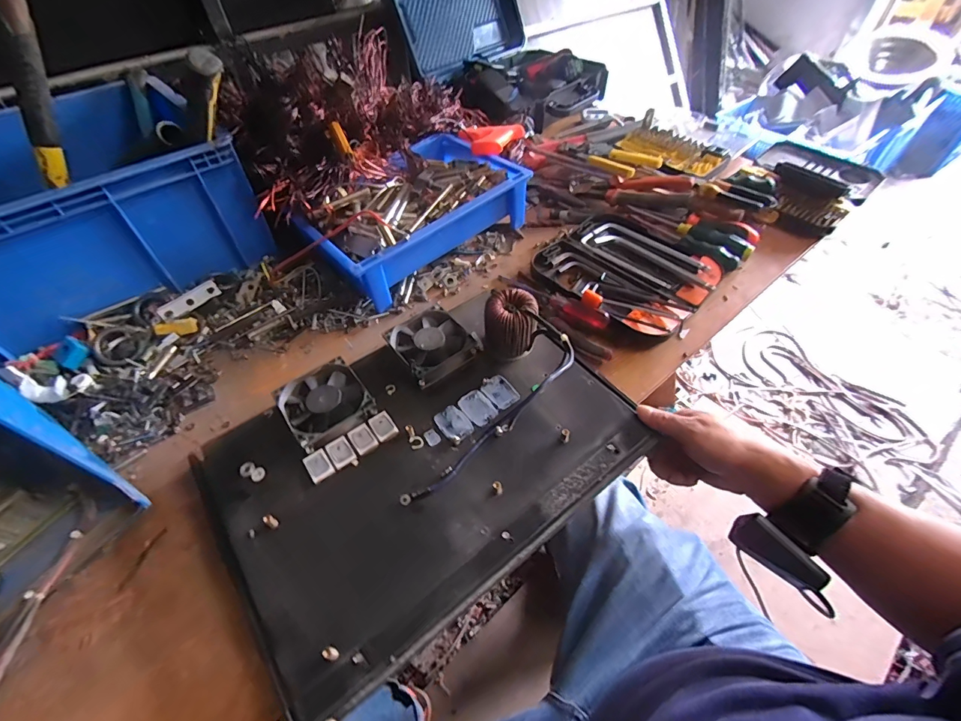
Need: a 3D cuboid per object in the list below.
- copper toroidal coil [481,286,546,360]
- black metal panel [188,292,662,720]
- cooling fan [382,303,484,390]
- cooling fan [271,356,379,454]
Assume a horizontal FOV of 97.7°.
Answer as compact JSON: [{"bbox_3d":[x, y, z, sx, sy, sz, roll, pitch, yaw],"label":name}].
[{"bbox_3d":[0.035,-0.038,0.474,0.054,0.067,0.055,-12,54,-8],"label":"copper toroidal coil"},{"bbox_3d":[-0.051,0.086,0.419,0.381,0.012,0.267,-32,59,-21],"label":"black metal panel"},{"bbox_3d":[-0.054,-0.021,0.487,0.089,0.025,0.087,-32,59,-21],"label":"cooling fan"},{"bbox_3d":[-0.161,0.044,0.438,0.080,0.025,0.078,-33,59,-22],"label":"cooling fan"}]

